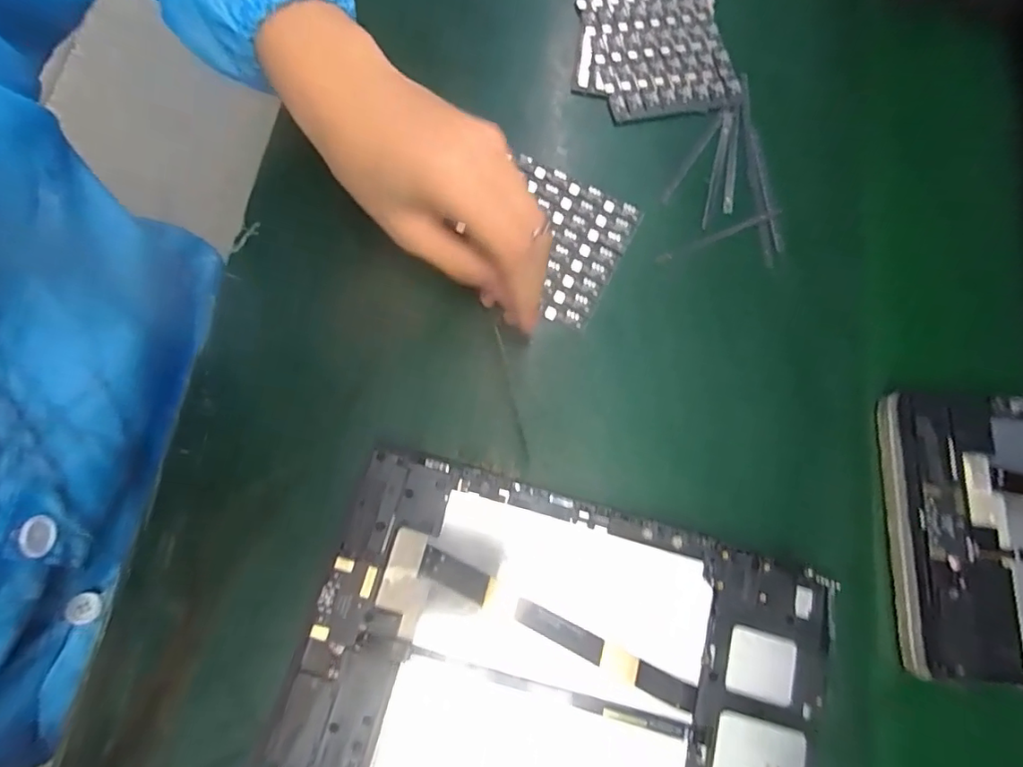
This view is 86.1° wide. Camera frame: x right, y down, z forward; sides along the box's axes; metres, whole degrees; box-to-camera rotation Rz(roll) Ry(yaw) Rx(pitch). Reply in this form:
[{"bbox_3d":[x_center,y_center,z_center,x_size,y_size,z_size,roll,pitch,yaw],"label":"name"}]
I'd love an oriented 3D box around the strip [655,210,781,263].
[{"bbox_3d":[0.132,-0.095,0.351,0.088,0.004,0.005,-23,77,-6],"label":"strip"}]

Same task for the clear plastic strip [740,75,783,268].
[{"bbox_3d":[0.167,-0.146,0.369,0.013,0.007,0.142,-2,76,-3],"label":"clear plastic strip"}]

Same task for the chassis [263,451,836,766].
[{"bbox_3d":[0.027,0.134,0.260,0.237,0.011,0.148,16,73,1],"label":"chassis"}]

